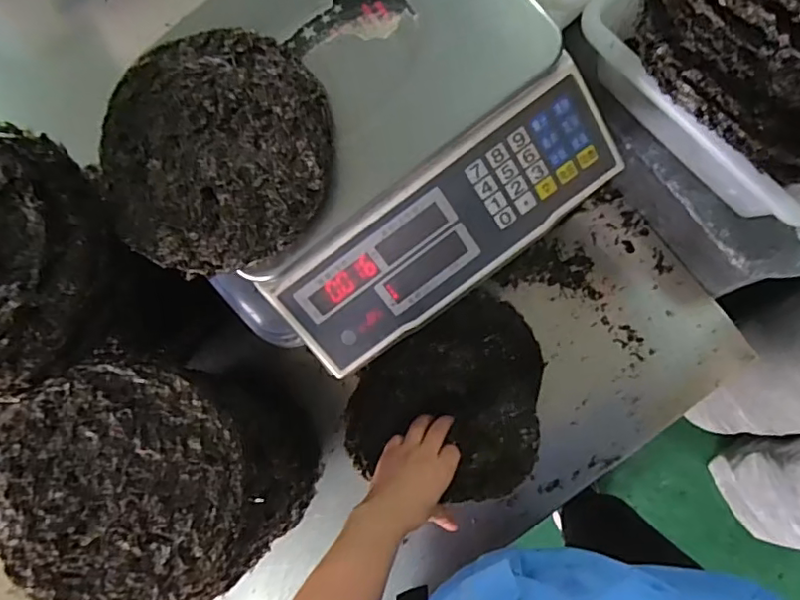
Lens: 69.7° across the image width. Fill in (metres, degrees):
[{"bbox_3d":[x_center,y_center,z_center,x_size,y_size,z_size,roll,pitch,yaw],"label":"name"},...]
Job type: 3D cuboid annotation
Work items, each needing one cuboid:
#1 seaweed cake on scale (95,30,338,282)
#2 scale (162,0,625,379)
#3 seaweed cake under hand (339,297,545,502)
[{"bbox_3d":[-0.153,-0.122,0.480,0.193,0.030,0.196,-1,85,7],"label":"seaweed cake on scale"},{"bbox_3d":[-0.033,-0.149,0.510,0.342,0.095,0.327,-37,82,3],"label":"scale"},{"bbox_3d":[0.053,0.102,0.676,0.224,0.085,0.220,-1,85,7],"label":"seaweed cake under hand"}]

